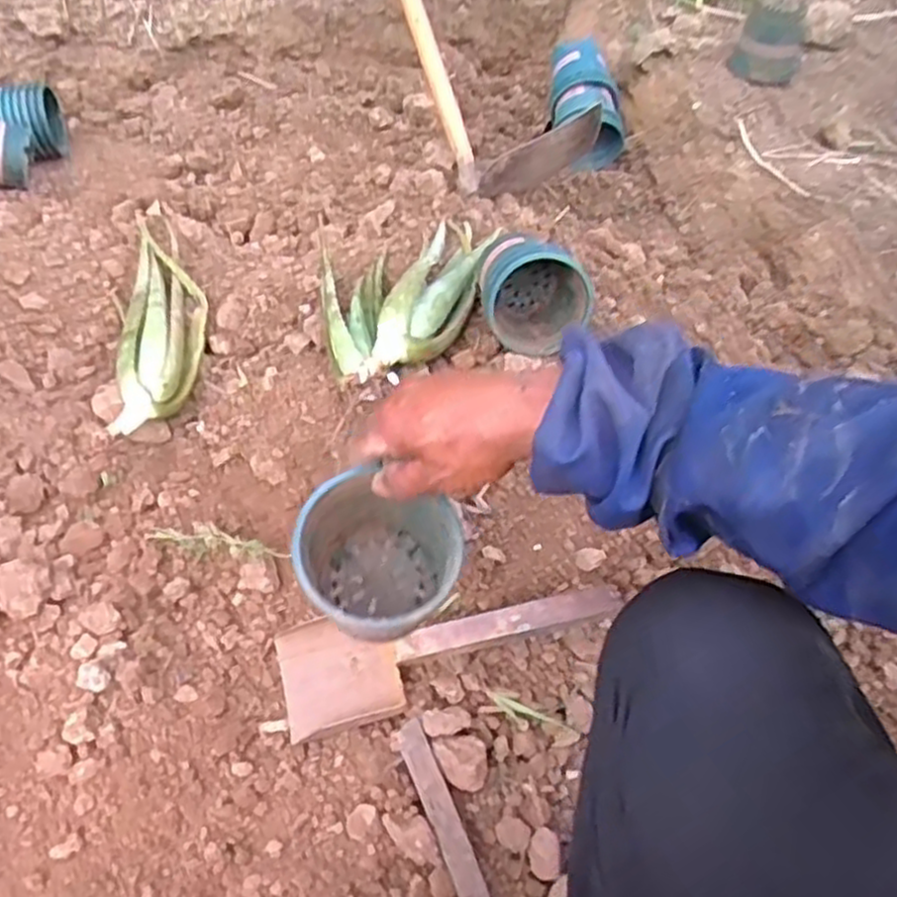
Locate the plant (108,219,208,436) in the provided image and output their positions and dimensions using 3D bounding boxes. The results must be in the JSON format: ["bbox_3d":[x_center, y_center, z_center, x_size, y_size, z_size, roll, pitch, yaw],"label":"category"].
[{"bbox_3d":[-0.297,-0.132,0.826,0.076,0.047,0.303,-3,49,-10],"label":"plant"}]

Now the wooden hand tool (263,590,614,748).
[{"bbox_3d":[-0.004,0.158,0.644,0.289,0.023,0.091,-19,78,9],"label":"wooden hand tool"}]

